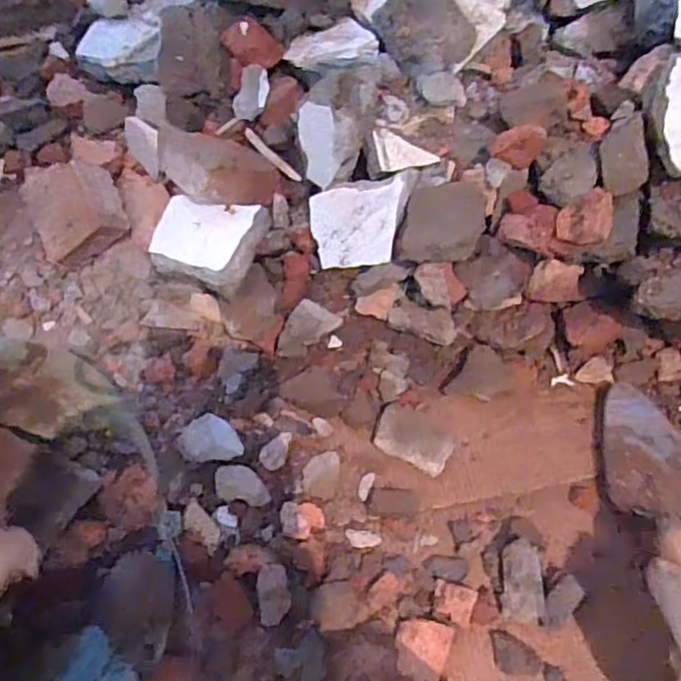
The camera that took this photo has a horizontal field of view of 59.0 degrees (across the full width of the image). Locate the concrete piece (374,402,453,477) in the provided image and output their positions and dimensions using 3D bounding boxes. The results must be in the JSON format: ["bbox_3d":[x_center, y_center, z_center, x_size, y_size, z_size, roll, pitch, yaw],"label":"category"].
[{"bbox_3d":[0.071,0.095,0.586,0.074,0.014,0.051,23,62,11],"label":"concrete piece"}]

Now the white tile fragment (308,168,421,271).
[{"bbox_3d":[0.022,-0.113,0.584,0.103,0.009,0.079,-5,98,20],"label":"white tile fragment"}]

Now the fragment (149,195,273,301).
[{"bbox_3d":[-0.132,-0.100,0.583,0.099,0.032,0.089,16,61,7],"label":"fragment"}]

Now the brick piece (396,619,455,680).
[{"bbox_3d":[0.067,0.258,0.496,0.041,0.025,0.050,14,61,6],"label":"brick piece"}]

